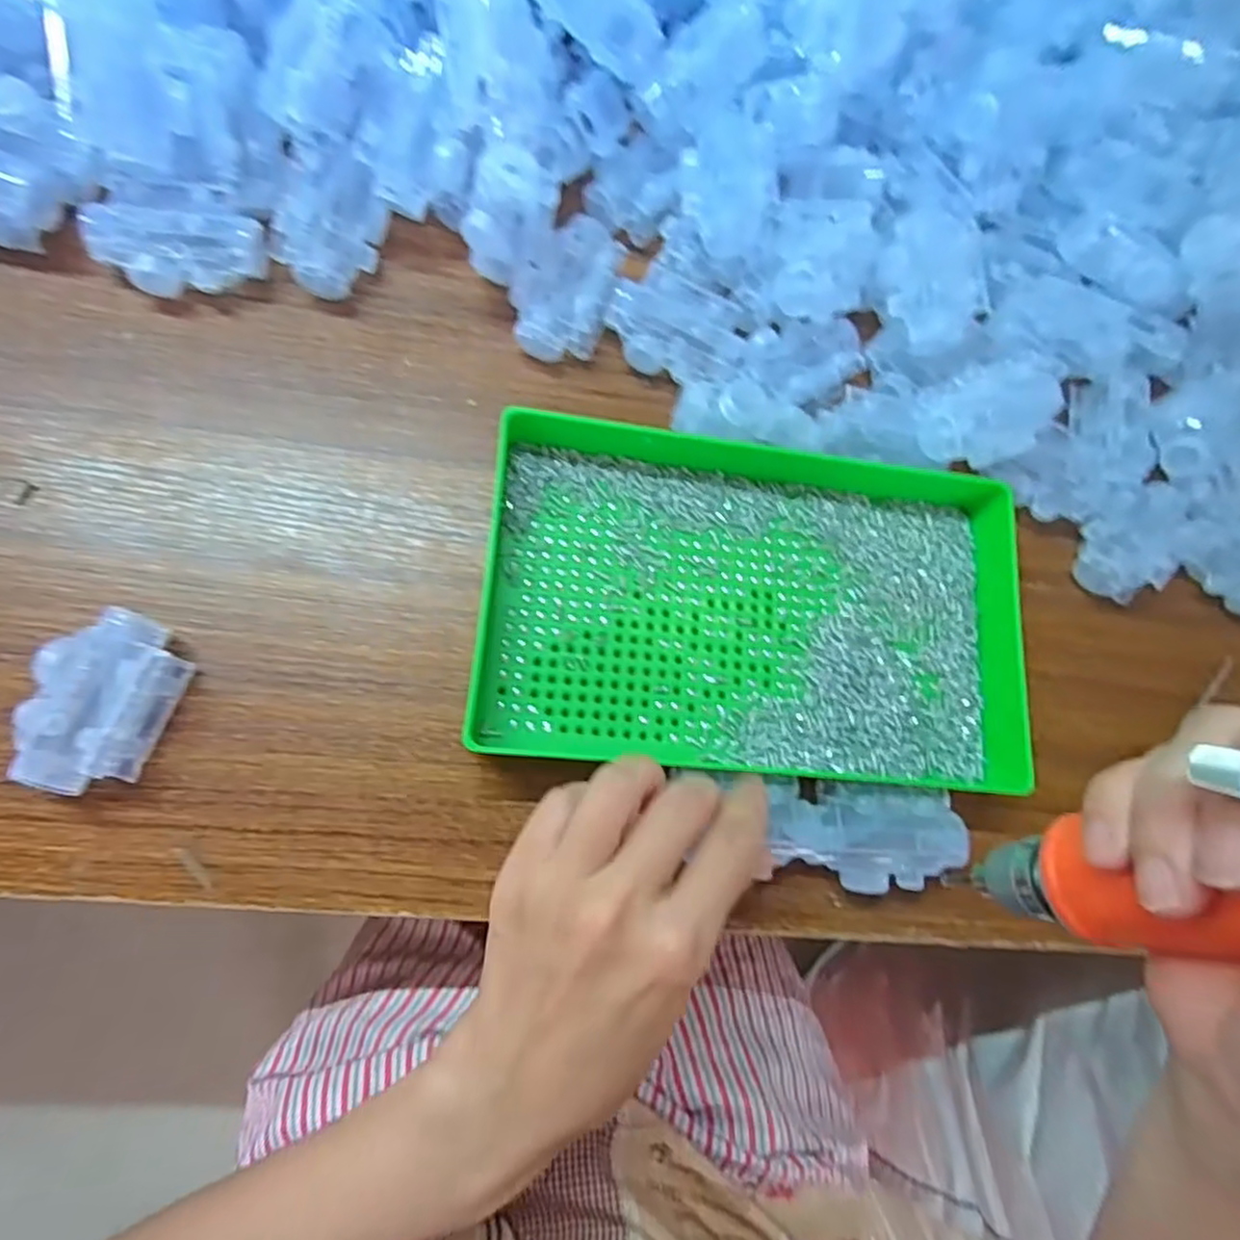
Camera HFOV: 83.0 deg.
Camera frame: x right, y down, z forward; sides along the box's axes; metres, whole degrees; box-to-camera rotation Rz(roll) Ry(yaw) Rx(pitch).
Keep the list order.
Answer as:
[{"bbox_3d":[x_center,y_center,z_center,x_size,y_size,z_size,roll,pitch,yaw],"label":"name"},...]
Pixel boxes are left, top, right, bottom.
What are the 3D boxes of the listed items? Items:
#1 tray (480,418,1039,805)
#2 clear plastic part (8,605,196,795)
[{"bbox_3d":[0.063,-0.010,0.319,0.241,0.028,0.156,6,76,-9],"label":"tray"},{"bbox_3d":[-0.201,0.031,0.271,0.042,0.034,0.067,19,75,-5],"label":"clear plastic part"}]

